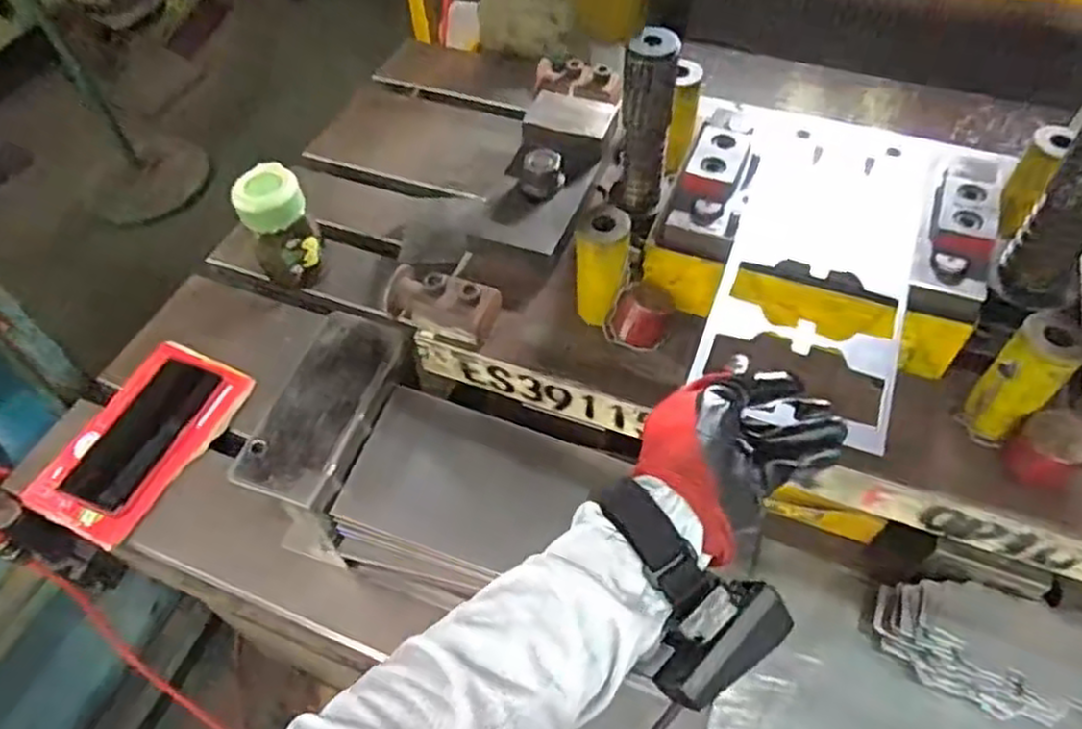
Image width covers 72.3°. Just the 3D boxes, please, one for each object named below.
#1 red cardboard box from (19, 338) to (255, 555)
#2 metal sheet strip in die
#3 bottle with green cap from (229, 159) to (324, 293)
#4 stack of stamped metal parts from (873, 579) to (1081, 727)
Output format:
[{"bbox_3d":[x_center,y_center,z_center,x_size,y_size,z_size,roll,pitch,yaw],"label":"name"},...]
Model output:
[{"bbox_3d":[-0.376,0.070,0.704,0.116,0.022,0.195,21,57,17],"label":"red cardboard box"},{"bbox_3d":[0.202,-0.083,0.531,0.125,0.008,0.305,18,56,16],"label":"metal sheet strip in die"},{"bbox_3d":[-0.270,-0.138,0.779,0.067,0.129,0.060,-29,57,-18],"label":"bottle with green cap"},{"bbox_3d":[0.319,0.205,0.538,0.133,0.069,0.071,13,55,13],"label":"stack of stamped metal parts"}]

